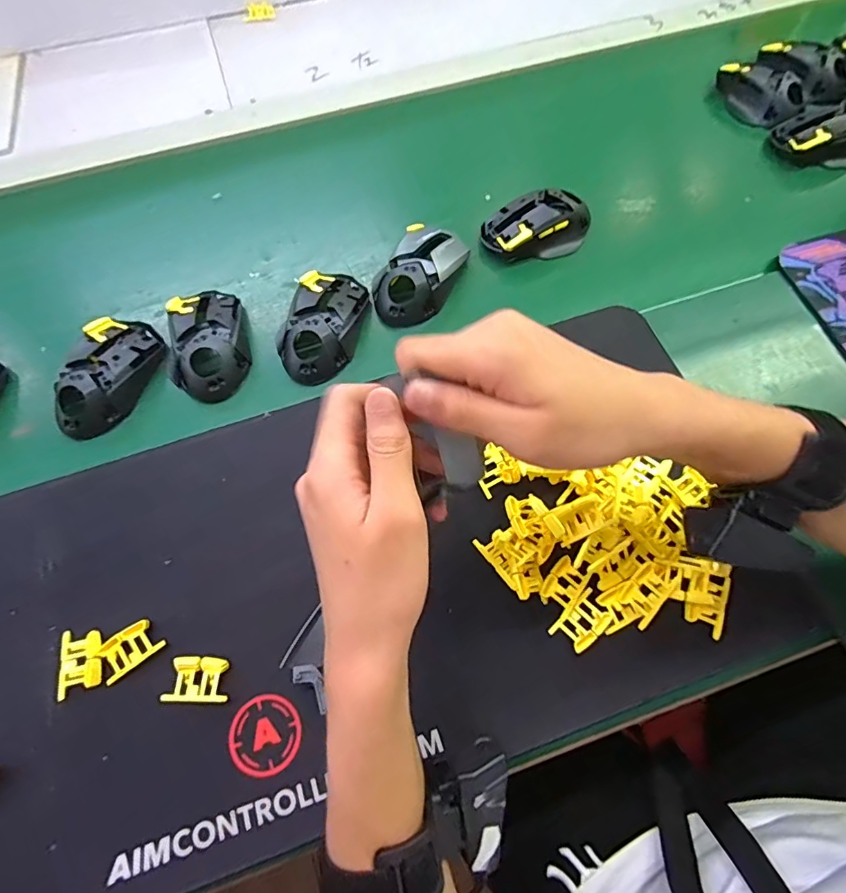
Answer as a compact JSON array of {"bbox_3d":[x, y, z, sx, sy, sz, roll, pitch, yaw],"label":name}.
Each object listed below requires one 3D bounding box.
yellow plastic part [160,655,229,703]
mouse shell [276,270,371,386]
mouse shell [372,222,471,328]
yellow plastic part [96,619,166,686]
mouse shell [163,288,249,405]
[{"bbox_3d":[-0.154,0.160,0.340,0.040,0.008,0.028,1,66,0],"label":"yellow plastic part"},{"bbox_3d":[-0.093,-0.115,0.453,0.066,0.037,0.116,16,67,6],"label":"mouse shell"},{"bbox_3d":[-0.002,-0.168,0.475,0.069,0.040,0.119,29,69,12],"label":"mouse shell"},{"bbox_3d":[-0.207,0.142,0.347,0.041,0.006,0.026,-33,70,-14],"label":"yellow plastic part"},{"bbox_3d":[-0.200,-0.097,0.449,0.071,0.032,0.117,-15,67,-7],"label":"mouse shell"}]

